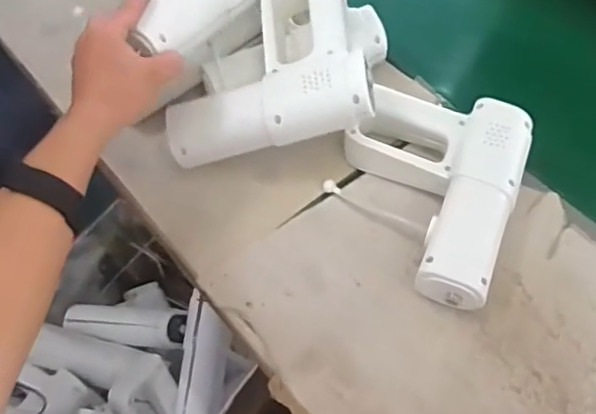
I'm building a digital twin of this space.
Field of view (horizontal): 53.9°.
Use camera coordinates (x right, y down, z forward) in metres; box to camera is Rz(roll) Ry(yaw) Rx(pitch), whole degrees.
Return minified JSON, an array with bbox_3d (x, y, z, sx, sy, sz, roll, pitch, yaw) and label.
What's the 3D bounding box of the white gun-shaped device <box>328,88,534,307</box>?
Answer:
[{"bbox_3d":[0.120,-0.019,0.578,0.172,0.065,0.208,20,61,11],"label":"white gun-shaped device"}]

